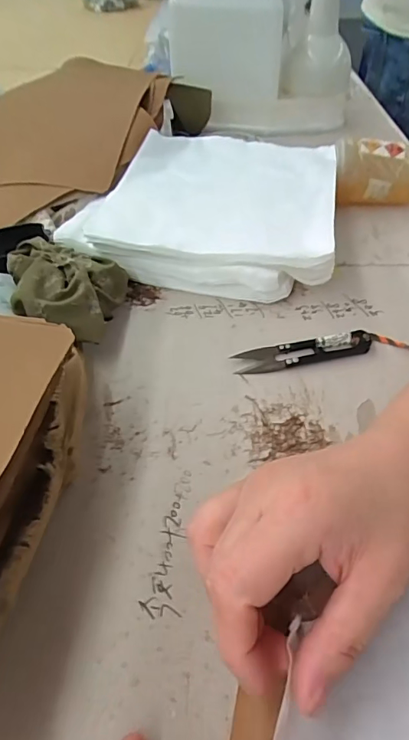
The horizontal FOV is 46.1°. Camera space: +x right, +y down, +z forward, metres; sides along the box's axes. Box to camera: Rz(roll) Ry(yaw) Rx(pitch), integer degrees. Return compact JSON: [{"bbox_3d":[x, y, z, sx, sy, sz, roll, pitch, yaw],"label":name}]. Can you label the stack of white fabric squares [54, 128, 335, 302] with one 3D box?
[{"bbox_3d":[0.009,-0.167,0.483,0.237,0.055,0.239,9,45,9],"label":"stack of white fabric squares"}]

